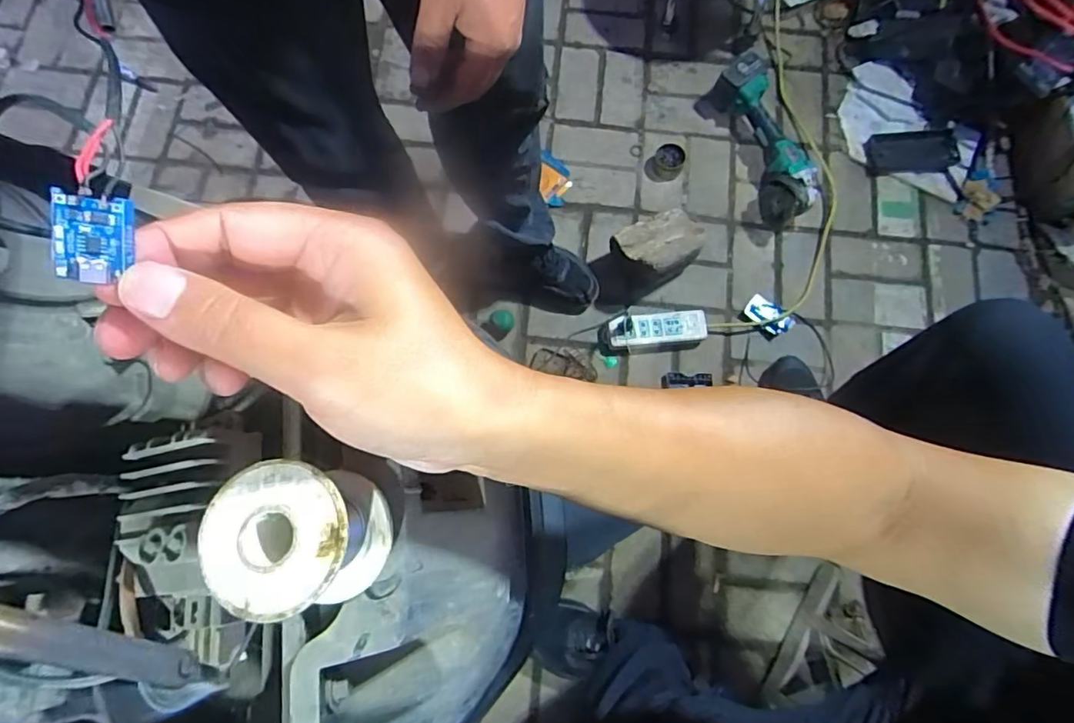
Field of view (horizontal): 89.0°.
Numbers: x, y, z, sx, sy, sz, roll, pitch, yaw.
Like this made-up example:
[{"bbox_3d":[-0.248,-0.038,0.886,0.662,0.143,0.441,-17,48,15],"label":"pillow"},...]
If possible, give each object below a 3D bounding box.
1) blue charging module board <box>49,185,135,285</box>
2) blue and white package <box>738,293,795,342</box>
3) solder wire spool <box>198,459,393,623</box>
[{"bbox_3d":[-0.138,-0.038,0.169,0.004,0.020,0.027,0,90,42],"label":"blue charging module board"},{"bbox_3d":[0.455,-0.083,1.089,0.093,0.026,0.068,38,79,10],"label":"blue and white package"},{"bbox_3d":[-0.092,0.068,0.216,0.057,0.046,0.052,-6,75,-1],"label":"solder wire spool"}]

